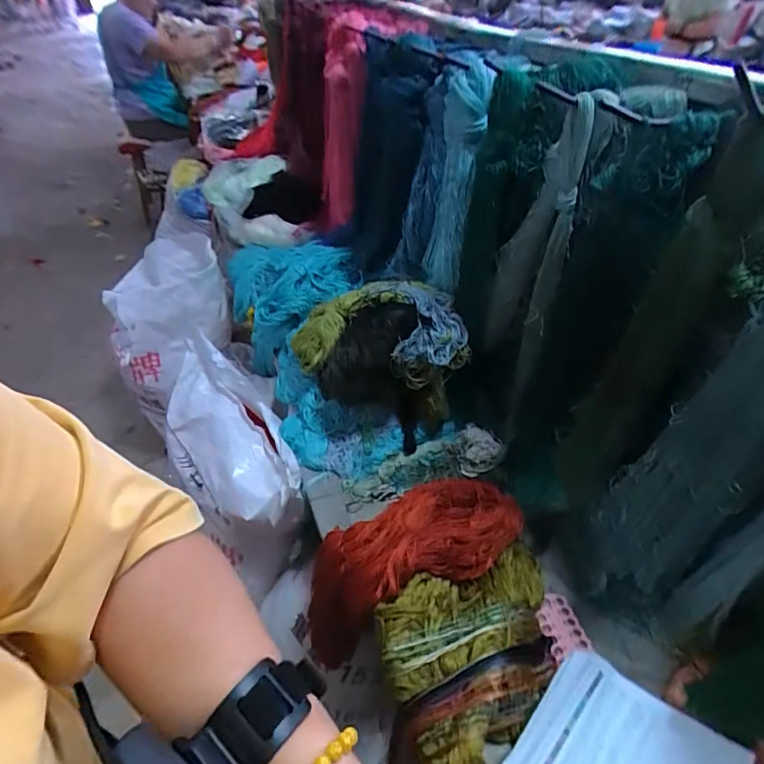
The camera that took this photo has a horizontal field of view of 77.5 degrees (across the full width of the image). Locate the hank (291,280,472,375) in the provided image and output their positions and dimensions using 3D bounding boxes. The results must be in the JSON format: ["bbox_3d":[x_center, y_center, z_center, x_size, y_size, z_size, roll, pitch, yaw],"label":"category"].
[{"bbox_3d":[-0.005,-0.095,0.840,0.314,0.114,0.150,-1,39,23],"label":"hank"}]

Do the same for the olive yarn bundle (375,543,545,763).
[{"bbox_3d":[0.139,0.348,0.619,0.257,0.047,0.216,-14,45,-19],"label":"olive yarn bundle"}]

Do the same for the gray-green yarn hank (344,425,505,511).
[{"bbox_3d":[0.069,0.149,0.828,0.271,0.036,0.082,-19,46,-4],"label":"gray-green yarn hank"}]

